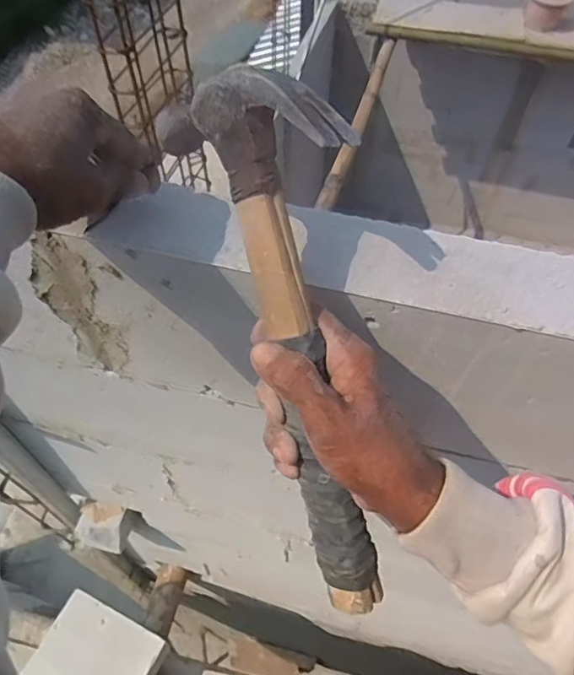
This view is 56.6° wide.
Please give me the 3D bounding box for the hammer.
[{"bbox_3d":[0.022,0.006,0.316,0.033,0.114,0.324,-27,100,-46],"label":"hammer"}]

